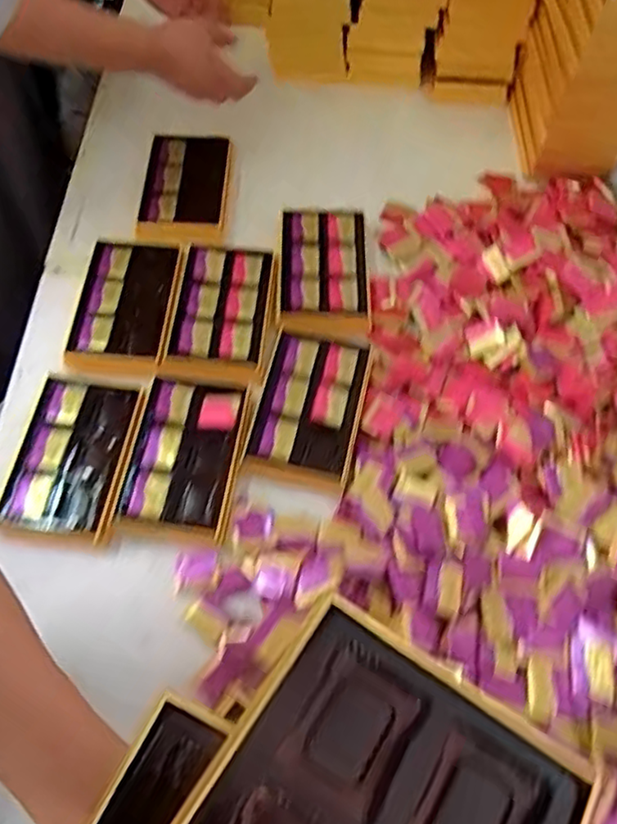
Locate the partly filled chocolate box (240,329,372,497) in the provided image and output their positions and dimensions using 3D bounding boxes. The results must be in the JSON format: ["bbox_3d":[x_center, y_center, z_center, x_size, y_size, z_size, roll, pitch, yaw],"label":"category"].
[{"bbox_3d":[0.000,-0.004,0.666,0.106,0.022,0.170,12,62,5],"label":"partly filled chocolate box"}]

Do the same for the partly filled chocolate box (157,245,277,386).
[{"bbox_3d":[-0.098,-0.108,0.720,0.111,0.024,0.178,4,62,0],"label":"partly filled chocolate box"}]

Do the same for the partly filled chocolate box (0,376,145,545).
[{"bbox_3d":[-0.232,0.044,0.638,0.106,0.026,0.162,8,62,2],"label":"partly filled chocolate box"}]

